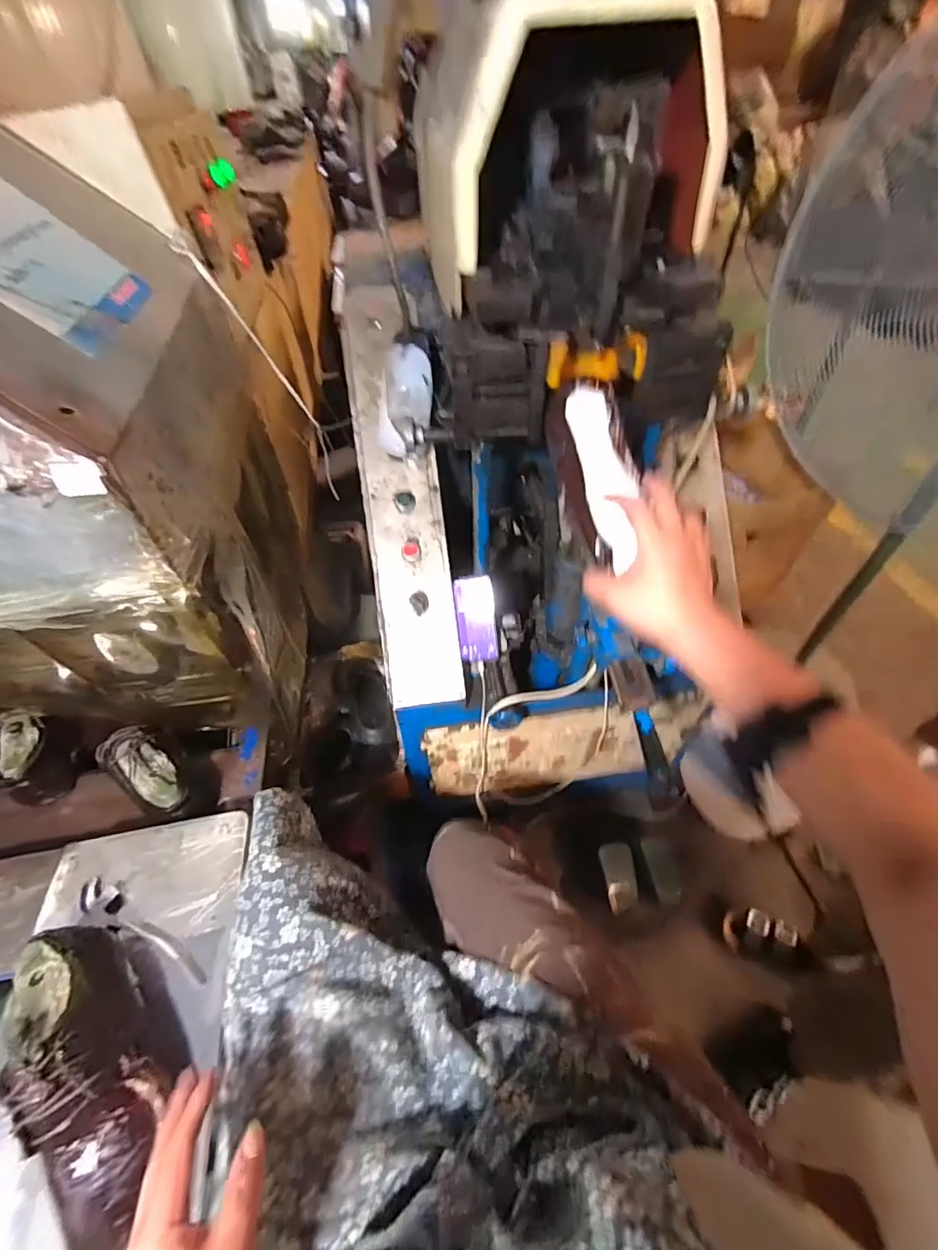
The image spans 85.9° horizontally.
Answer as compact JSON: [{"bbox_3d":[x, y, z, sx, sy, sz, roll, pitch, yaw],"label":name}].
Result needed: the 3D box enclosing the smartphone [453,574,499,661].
[{"bbox_3d":[0.014,-0.012,0.948,0.072,0.013,0.157,-6,89,-3],"label":"smartphone"}]

